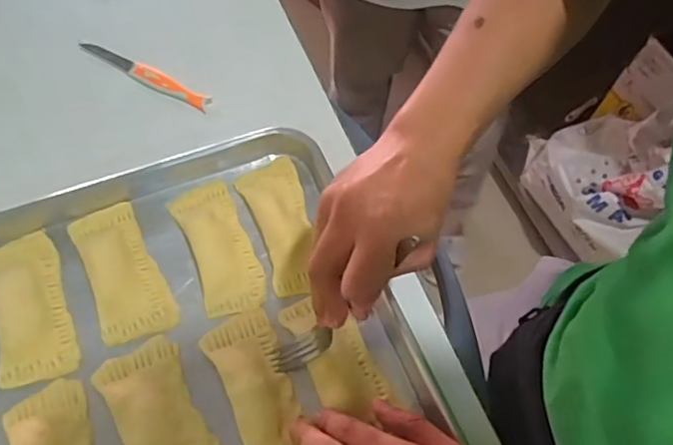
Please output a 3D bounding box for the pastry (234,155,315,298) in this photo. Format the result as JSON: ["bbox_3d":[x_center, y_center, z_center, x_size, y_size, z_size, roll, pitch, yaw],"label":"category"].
[{"bbox_3d":[-0.047,-0.002,0.481,0.052,0.013,0.127,-15,65,-10],"label":"pastry"}]

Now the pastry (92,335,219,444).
[{"bbox_3d":[-0.126,0.138,0.400,0.057,0.019,0.117,-25,67,-14],"label":"pastry"}]

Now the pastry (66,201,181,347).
[{"bbox_3d":[-0.175,0.038,0.462,0.056,0.005,0.119,-24,67,-14],"label":"pastry"}]

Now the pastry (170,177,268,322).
[{"bbox_3d":[-0.099,0.020,0.475,0.050,0.006,0.121,-21,66,-13],"label":"pastry"}]

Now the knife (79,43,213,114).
[{"bbox_3d":[-0.192,-0.148,0.558,0.151,0.018,0.015,26,65,10],"label":"knife"}]

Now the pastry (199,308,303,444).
[{"bbox_3d":[-0.061,0.123,0.420,0.054,0.018,0.120,-16,65,-10],"label":"pastry"}]

